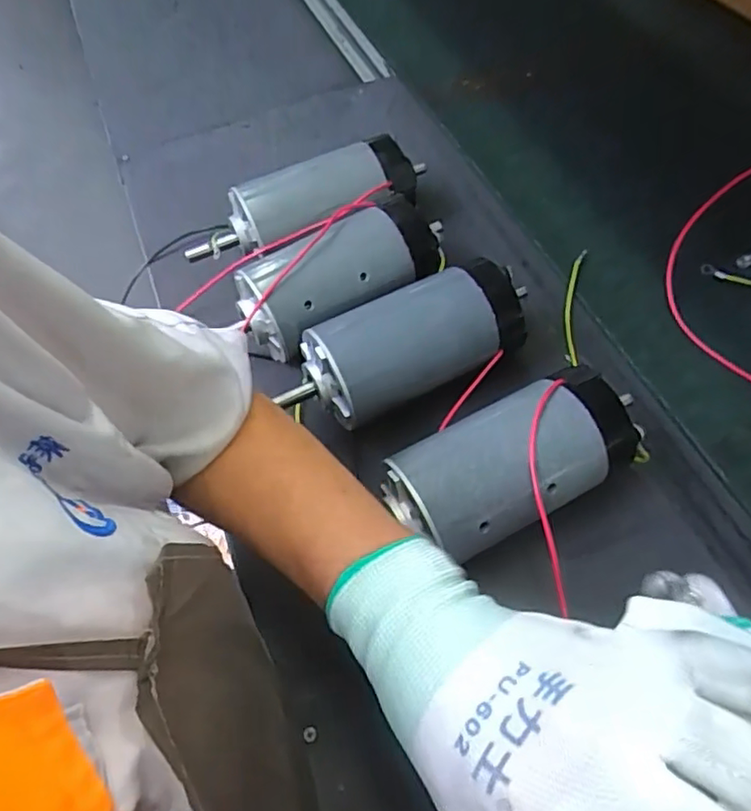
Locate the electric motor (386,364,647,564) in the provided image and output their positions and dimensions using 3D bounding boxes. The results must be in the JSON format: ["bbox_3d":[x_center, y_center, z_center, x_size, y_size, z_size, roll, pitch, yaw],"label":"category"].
[{"bbox_3d":[0.089,0.041,0.405,0.168,0.076,0.077,-27,60,-14],"label":"electric motor"}]

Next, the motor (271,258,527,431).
[{"bbox_3d":[0.025,-0.046,0.455,0.180,0.074,0.073,-23,60,-11],"label":"motor"}]

